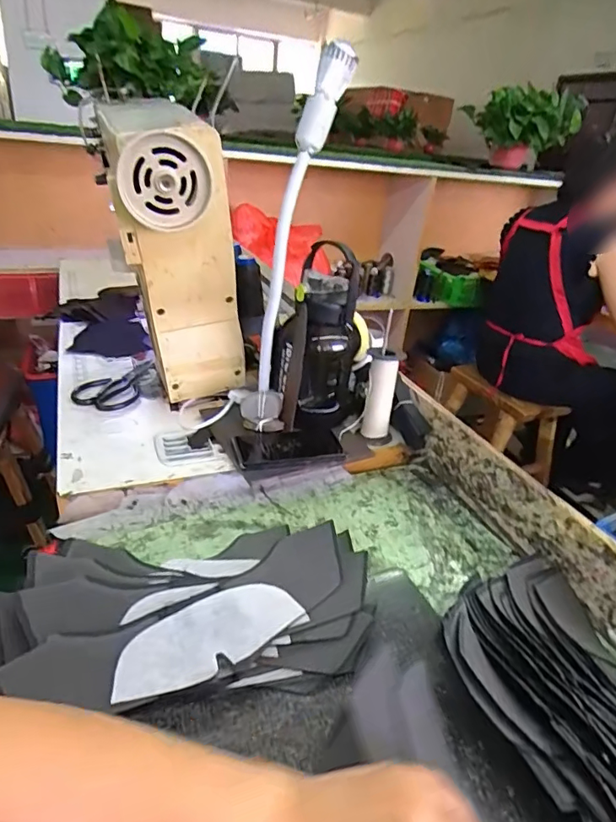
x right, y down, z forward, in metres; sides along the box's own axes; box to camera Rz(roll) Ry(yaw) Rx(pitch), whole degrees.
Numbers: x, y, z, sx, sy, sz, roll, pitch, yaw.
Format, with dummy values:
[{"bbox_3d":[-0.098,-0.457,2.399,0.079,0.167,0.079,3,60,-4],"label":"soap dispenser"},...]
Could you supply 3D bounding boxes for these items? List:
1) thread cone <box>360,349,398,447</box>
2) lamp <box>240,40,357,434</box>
[{"bbox_3d":[0.110,-0.021,0.787,0.055,0.140,0.049,12,29,11],"label":"thread cone"},{"bbox_3d":[-0.026,-0.209,0.707,0.067,0.485,0.127,21,31,25],"label":"lamp"}]

